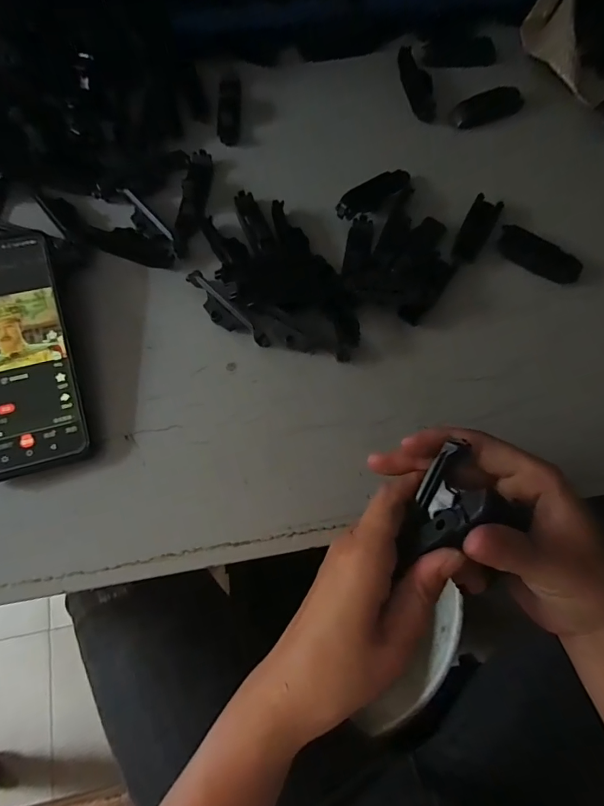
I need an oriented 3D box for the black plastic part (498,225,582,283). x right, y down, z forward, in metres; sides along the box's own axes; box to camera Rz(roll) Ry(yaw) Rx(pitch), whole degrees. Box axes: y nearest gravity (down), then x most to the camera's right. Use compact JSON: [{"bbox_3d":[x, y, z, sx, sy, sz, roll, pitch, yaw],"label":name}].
[{"bbox_3d":[0.184,-0.114,0.335,0.065,0.010,0.021,33,76,9],"label":"black plastic part"}]

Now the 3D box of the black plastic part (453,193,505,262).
[{"bbox_3d":[0.139,-0.139,0.345,0.022,0.006,0.064,28,75,8],"label":"black plastic part"}]

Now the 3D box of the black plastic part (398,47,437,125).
[{"bbox_3d":[0.103,-0.283,0.382,0.021,0.008,0.079,-9,74,-3],"label":"black plastic part"}]

